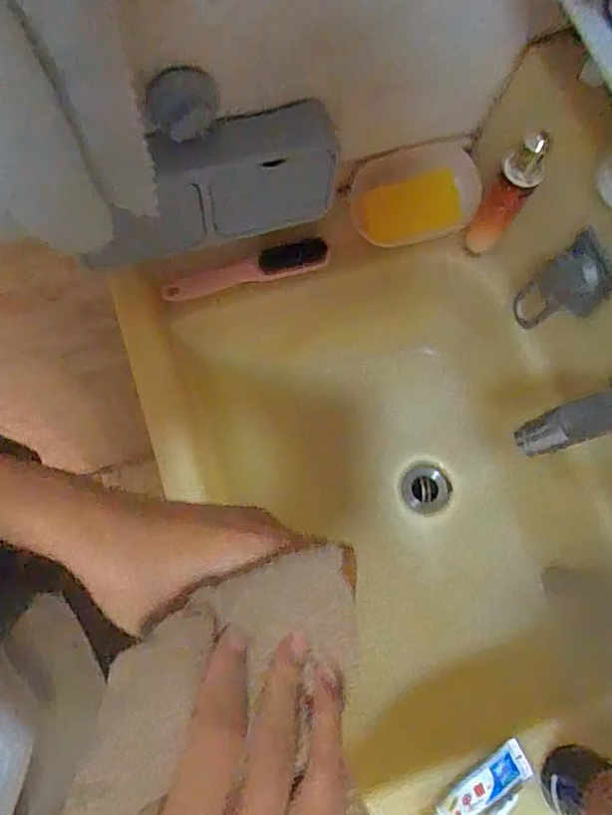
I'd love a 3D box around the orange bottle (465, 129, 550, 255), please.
[{"bbox_3d":[0.199,-0.210,0.554,0.040,0.146,0.034,26,74,5],"label":"orange bottle"}]

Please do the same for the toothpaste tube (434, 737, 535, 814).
[{"bbox_3d":[0.148,0.335,0.489,0.111,0.012,0.030,-27,77,-10],"label":"toothpaste tube"}]

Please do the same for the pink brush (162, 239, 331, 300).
[{"bbox_3d":[-0.067,-0.156,0.630,0.185,0.037,0.023,-15,34,-3],"label":"pink brush"}]

